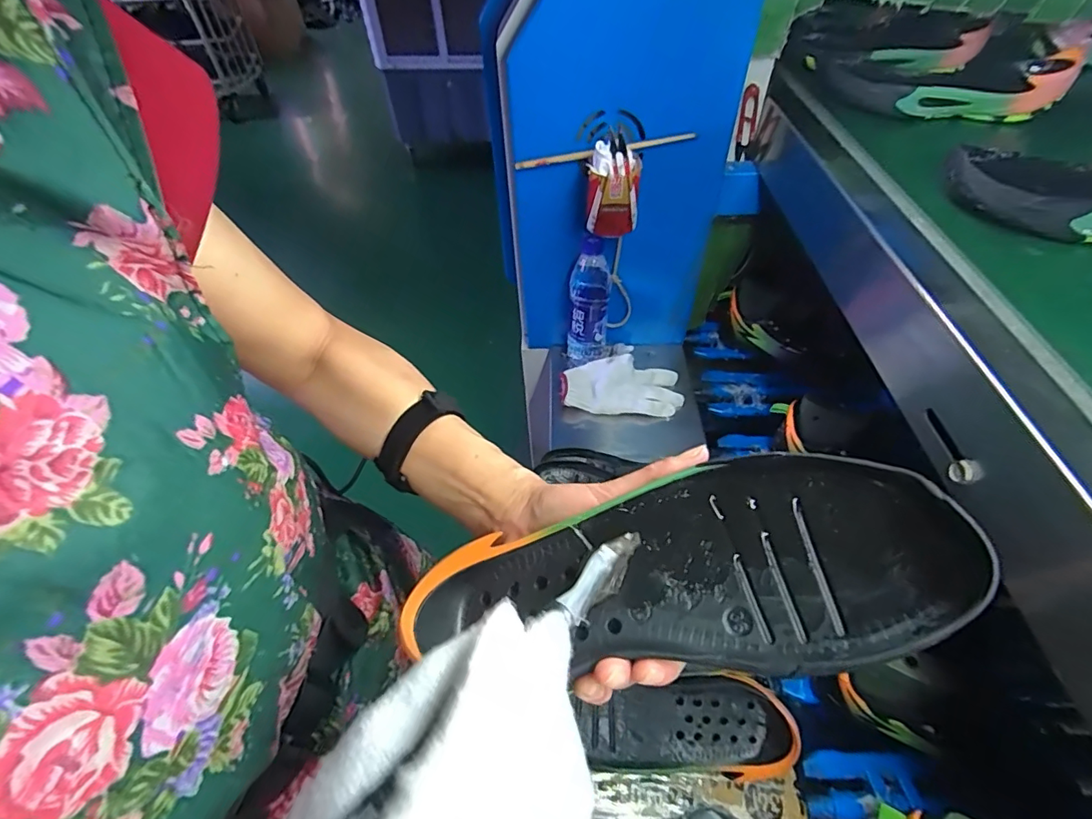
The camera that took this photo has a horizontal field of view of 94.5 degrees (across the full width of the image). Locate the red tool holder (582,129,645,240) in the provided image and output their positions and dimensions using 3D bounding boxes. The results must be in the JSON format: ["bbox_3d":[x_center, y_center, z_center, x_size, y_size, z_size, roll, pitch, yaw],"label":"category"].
[{"bbox_3d":[0.085,-0.283,0.645,0.068,0.108,0.056,6,50,9],"label":"red tool holder"}]

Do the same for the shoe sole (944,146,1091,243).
[{"bbox_3d":[0.471,-0.176,0.426,0.251,0.051,0.106,10,51,12],"label":"shoe sole"}]

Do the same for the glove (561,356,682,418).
[{"bbox_3d":[0.118,-0.038,0.802,0.187,0.041,0.086,1,50,4],"label":"glove"}]

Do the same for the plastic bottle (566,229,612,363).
[{"bbox_3d":[0.066,-0.164,0.794,0.064,0.219,0.056,2,50,5],"label":"plastic bottle"}]

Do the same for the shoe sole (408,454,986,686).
[{"bbox_3d":[0.052,0.077,0.243,0.246,0.043,0.091,-12,47,19],"label":"shoe sole"}]

